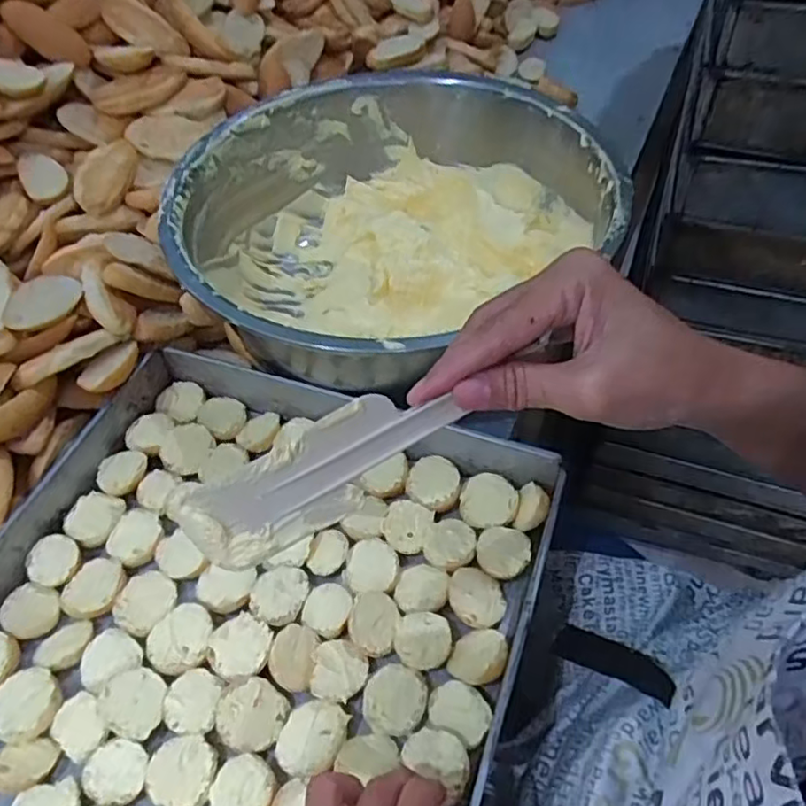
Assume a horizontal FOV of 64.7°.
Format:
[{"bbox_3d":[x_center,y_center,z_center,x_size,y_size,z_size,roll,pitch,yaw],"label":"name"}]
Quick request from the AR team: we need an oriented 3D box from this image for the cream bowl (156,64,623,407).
[{"bbox_3d":[-0.019,-0.155,0.603,0.371,0.146,0.354,-1,52,1],"label":"cream bowl"}]

